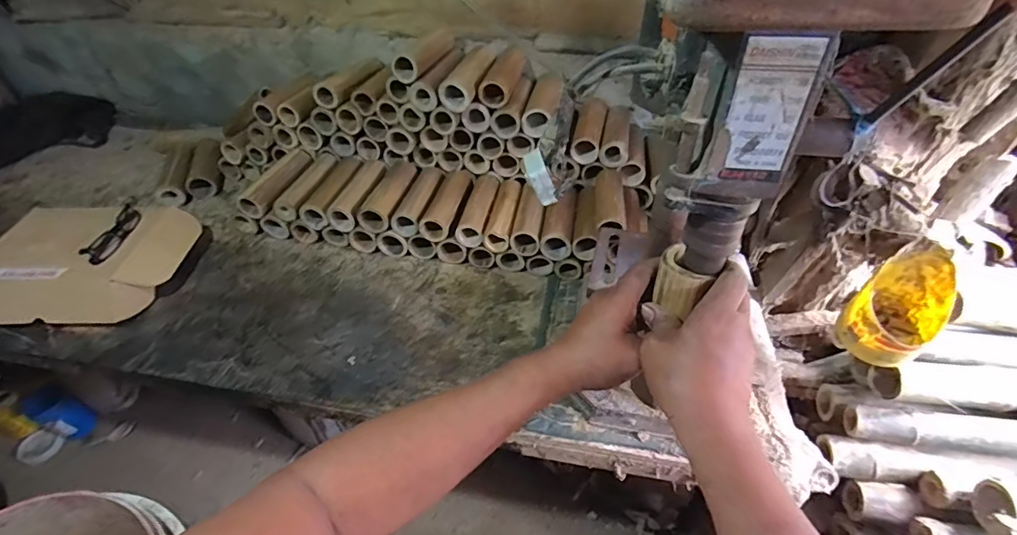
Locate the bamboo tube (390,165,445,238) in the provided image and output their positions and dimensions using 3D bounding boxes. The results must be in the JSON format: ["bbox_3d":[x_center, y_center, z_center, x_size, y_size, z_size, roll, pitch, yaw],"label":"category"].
[{"bbox_3d":[-0.169,-0.137,0.941,0.061,0.045,0.183,9,44,11],"label":"bamboo tube"}]

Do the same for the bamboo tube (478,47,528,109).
[{"bbox_3d":[-0.004,-0.367,0.913,0.054,0.057,0.170,11,45,13],"label":"bamboo tube"}]

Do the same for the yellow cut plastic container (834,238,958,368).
[{"bbox_3d":[0.489,0.049,0.598,0.102,0.136,0.091,-32,51,-28],"label":"yellow cut plastic container"}]

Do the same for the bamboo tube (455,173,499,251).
[{"bbox_3d":[-0.051,-0.114,0.928,0.051,0.042,0.180,8,44,11],"label":"bamboo tube"}]

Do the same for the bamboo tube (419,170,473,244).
[{"bbox_3d":[-0.114,-0.124,0.924,0.056,0.046,0.178,9,44,11],"label":"bamboo tube"}]

